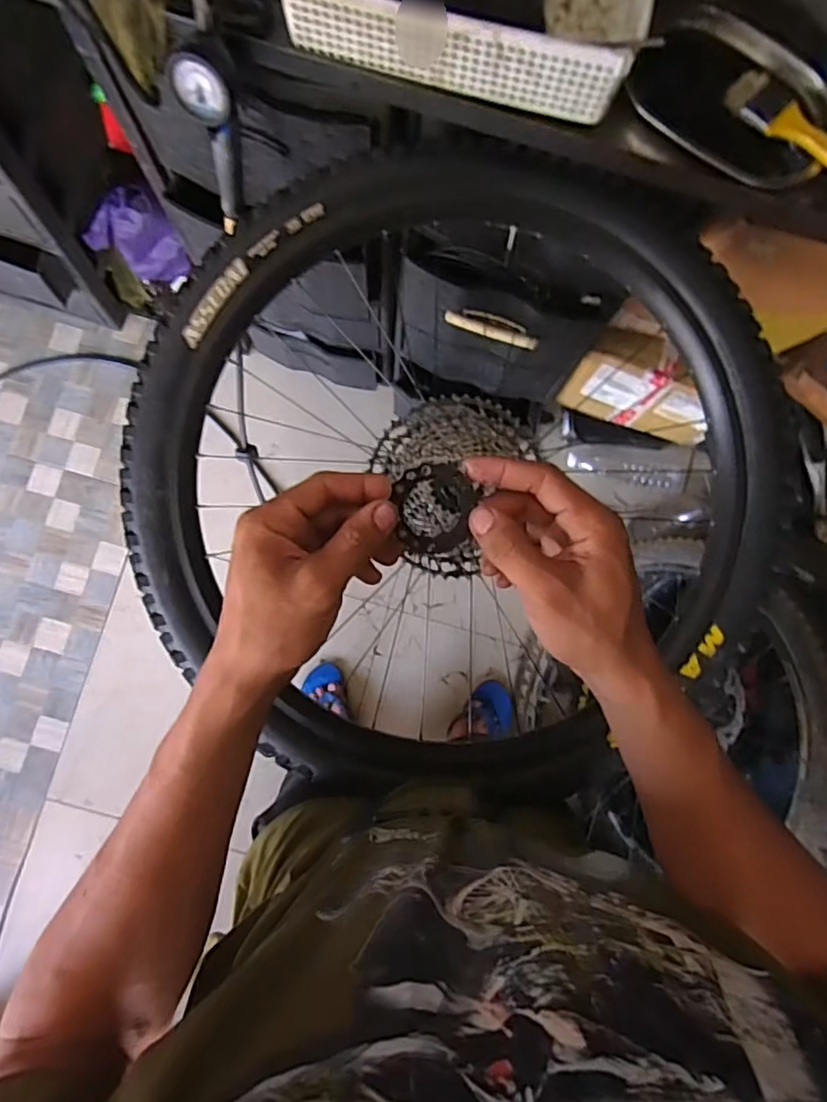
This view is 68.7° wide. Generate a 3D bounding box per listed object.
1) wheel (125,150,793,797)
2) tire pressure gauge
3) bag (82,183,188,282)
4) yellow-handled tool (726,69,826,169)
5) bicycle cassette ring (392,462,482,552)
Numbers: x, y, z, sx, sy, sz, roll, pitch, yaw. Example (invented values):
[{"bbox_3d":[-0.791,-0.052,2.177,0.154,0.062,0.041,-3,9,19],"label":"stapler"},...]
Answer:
[{"bbox_3d":[0.047,-0.074,0.666,0.697,0.131,0.675,1,85,-6],"label":"wheel"},{"bbox_3d":[-0.204,-0.424,0.639,0.053,0.202,0.042,-27,87,-6],"label":"tire pressure gauge"},{"bbox_3d":[-0.550,-0.604,1.185,0.146,0.171,0.095,-30,87,-6],"label":"bag"},{"bbox_3d":[0.367,-0.416,0.588,0.042,0.017,0.141,-40,77,-8],"label":"yellow-handled tool"},{"bbox_3d":[0.014,-0.025,0.355,0.049,0.006,0.051,-6,104,0],"label":"bicycle cassette ring"}]

